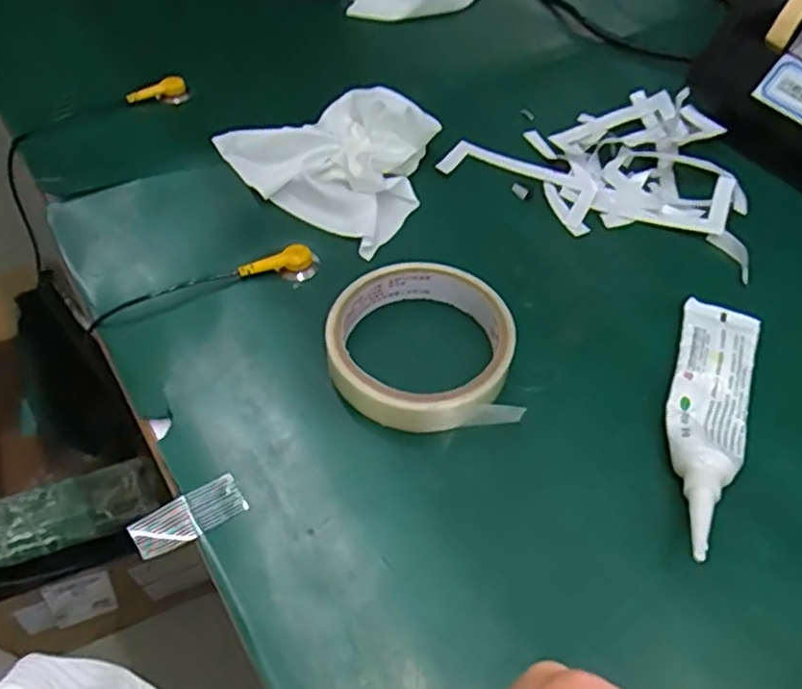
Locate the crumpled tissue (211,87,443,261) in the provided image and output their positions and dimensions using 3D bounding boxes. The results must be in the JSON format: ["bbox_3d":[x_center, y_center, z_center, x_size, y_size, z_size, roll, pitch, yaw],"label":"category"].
[{"bbox_3d":[-0.046,-0.125,0.441,0.134,0.041,0.098,28,55,18],"label":"crumpled tissue"}]

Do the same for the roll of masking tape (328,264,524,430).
[{"bbox_3d":[0.010,-0.001,0.357,0.091,0.022,0.090,2,51,-2],"label":"roll of masking tape"}]

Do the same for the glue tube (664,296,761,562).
[{"bbox_3d":[0.145,0.032,0.336,0.036,0.018,0.153,20,53,13],"label":"glue tube"}]

